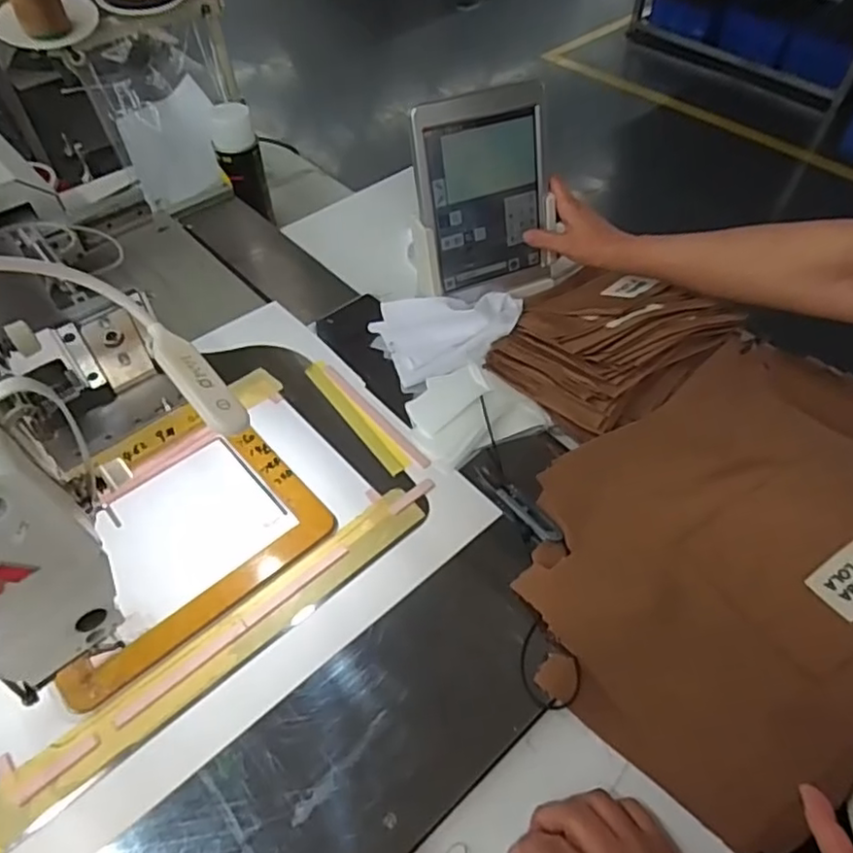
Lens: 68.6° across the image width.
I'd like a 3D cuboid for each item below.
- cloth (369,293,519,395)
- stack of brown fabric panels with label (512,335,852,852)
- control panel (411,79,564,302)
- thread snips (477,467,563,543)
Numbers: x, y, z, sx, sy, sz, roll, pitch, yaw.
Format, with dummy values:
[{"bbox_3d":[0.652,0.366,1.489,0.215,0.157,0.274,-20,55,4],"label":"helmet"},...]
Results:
[{"bbox_3d":[0.031,-0.105,0.686,0.158,0.048,0.101,-18,55,-14],"label":"cloth"},{"bbox_3d":[0.271,0.097,0.520,0.391,0.031,0.292,-39,63,-12],"label":"stack of brown fabric panels with label"},{"bbox_3d":[0.057,-0.239,0.665,0.150,0.208,0.040,-17,37,-18],"label":"control panel"},{"bbox_3d":[0.082,0.070,0.564,0.025,0.008,0.097,-26,57,-19],"label":"thread snips"}]

